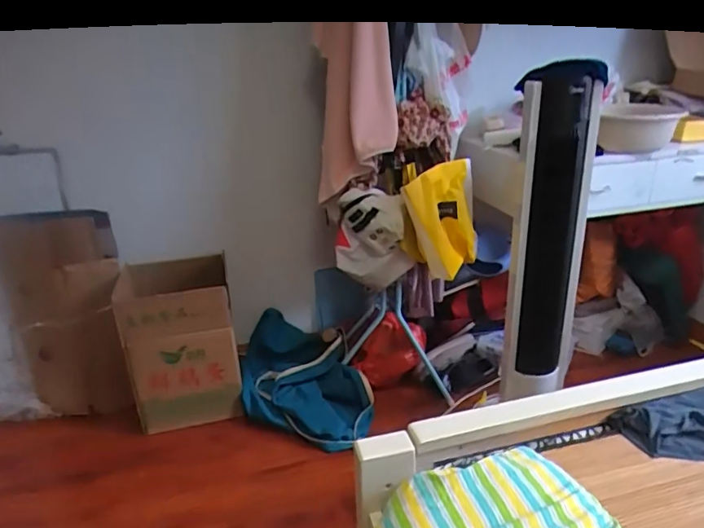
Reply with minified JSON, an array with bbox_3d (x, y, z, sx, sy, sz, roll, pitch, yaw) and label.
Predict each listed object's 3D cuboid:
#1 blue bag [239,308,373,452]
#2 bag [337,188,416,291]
[{"bbox_3d":[-0.163,0.366,1.671,0.388,0.253,0.494,-7,23,-11],"label":"blue bag"},{"bbox_3d":[0.064,-0.073,1.567,0.218,0.326,0.108,-1,22,4],"label":"bag"}]

